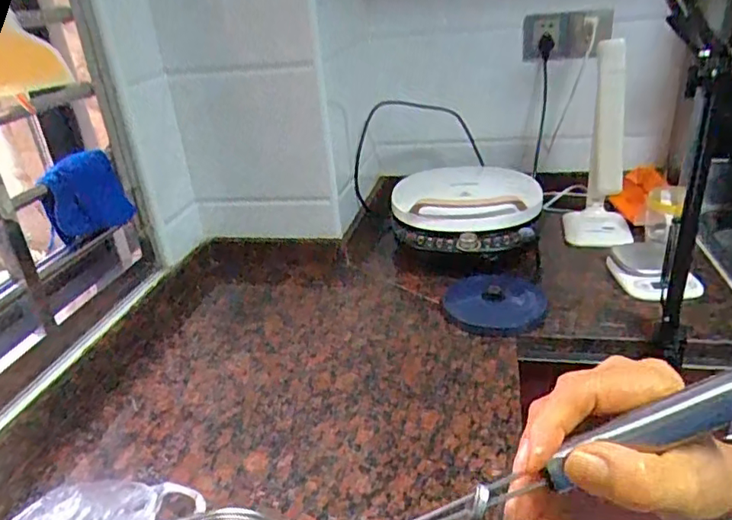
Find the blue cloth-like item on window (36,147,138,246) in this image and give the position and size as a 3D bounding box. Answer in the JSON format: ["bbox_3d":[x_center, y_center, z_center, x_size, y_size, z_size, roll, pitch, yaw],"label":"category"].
[{"bbox_3d":[-0.405,-0.099,0.816,0.059,0.113,0.131,-1,27,9],"label":"blue cloth-like item on window"}]

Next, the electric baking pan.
[{"bbox_3d":[0.190,-0.099,1.048,0.280,0.078,0.272,0,27,11],"label":"electric baking pan"}]

